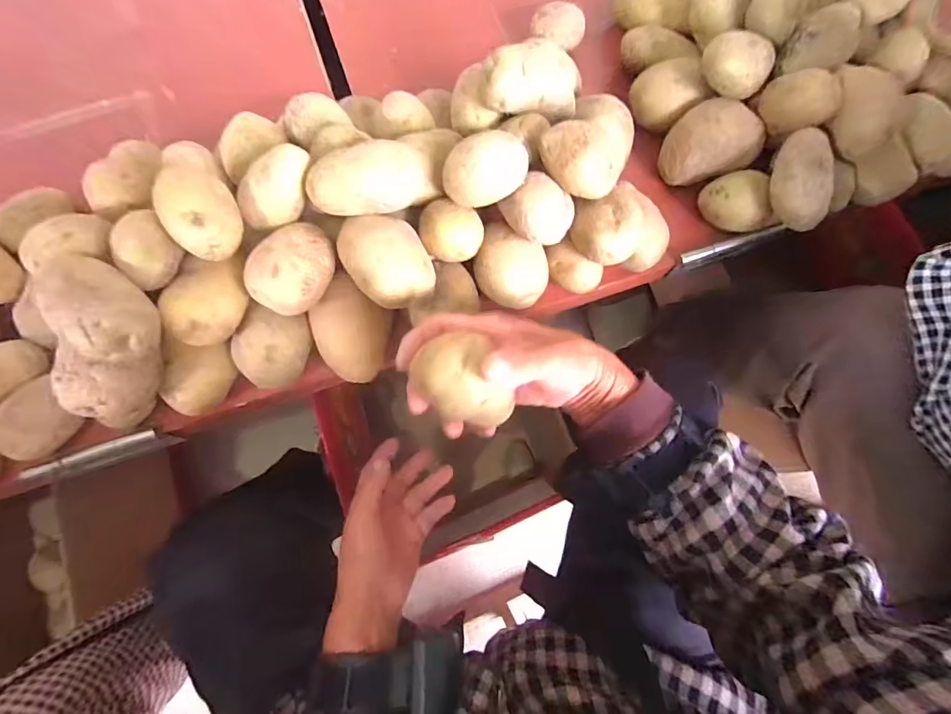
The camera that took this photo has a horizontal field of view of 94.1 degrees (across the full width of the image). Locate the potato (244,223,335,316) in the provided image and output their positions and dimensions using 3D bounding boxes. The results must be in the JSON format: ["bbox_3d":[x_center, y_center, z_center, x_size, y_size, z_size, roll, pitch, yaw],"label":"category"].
[{"bbox_3d":[-0.127,-0.062,0.312,0.045,0.045,0.067,1,77,1],"label":"potato"}]

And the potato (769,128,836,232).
[{"bbox_3d":[0.255,-0.139,0.351,0.033,0.032,0.079,5,77,2],"label":"potato"}]

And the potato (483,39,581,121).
[{"bbox_3d":[0.043,-0.204,0.328,0.071,0.043,0.034,-11,77,-2],"label":"potato"}]

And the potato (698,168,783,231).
[{"bbox_3d":[0.223,-0.131,0.387,0.048,0.046,0.052,-6,77,-1],"label":"potato"}]

